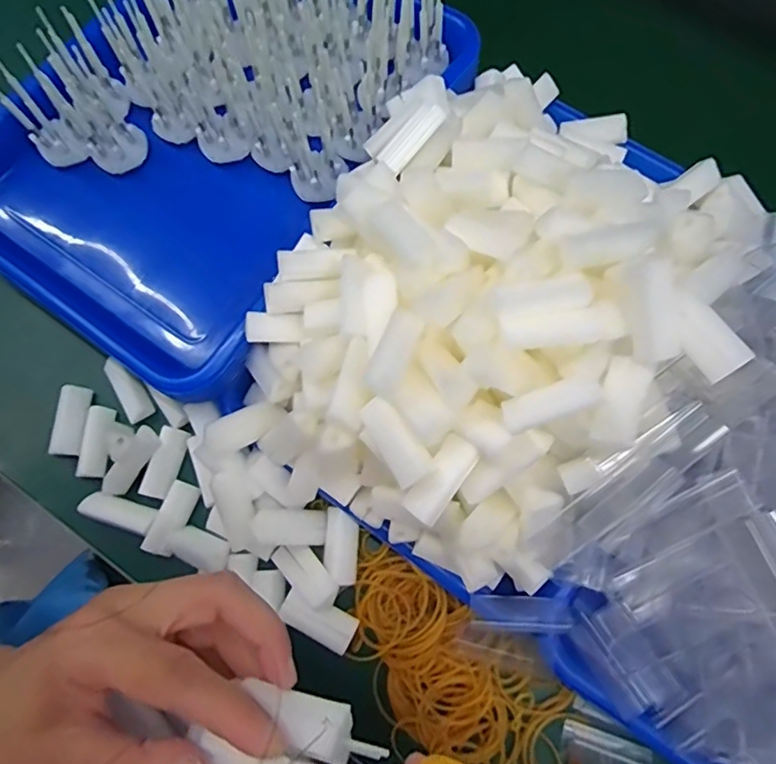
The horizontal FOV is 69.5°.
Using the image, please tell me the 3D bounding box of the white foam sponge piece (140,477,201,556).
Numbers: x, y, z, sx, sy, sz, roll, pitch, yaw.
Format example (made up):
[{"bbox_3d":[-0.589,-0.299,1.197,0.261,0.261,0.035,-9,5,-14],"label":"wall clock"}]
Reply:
[{"bbox_3d":[-0.135,0.086,0.351,0.016,0.011,0.045,21,74,7],"label":"white foam sponge piece"}]

